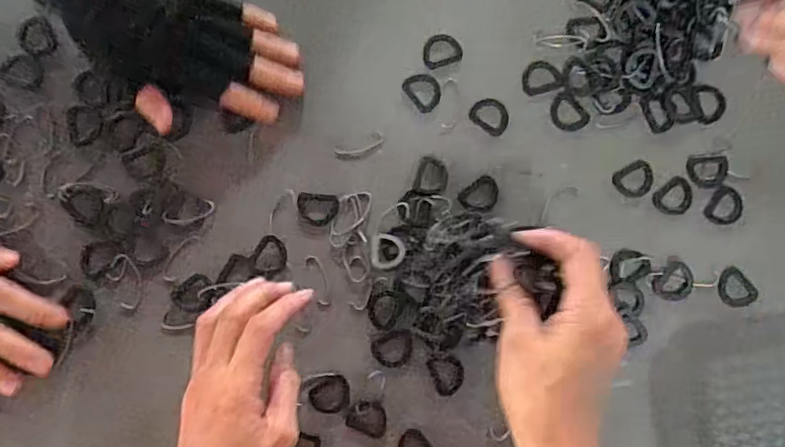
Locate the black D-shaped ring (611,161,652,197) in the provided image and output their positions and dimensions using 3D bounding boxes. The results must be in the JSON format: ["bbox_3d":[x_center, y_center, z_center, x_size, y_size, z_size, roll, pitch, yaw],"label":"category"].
[{"bbox_3d":[0.178,-0.032,0.417,0.030,0.004,0.025,-27,88,-3],"label":"black D-shaped ring"}]

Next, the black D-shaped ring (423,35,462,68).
[{"bbox_3d":[0.036,-0.129,0.422,0.029,0.004,0.023,-16,87,-3],"label":"black D-shaped ring"}]

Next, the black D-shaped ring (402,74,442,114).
[{"bbox_3d":[0.024,-0.098,0.420,0.024,0.004,0.030,-35,88,-3],"label":"black D-shaped ring"}]

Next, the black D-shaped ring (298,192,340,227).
[{"bbox_3d":[-0.054,-0.010,0.409,0.030,0.004,0.023,9,87,-1],"label":"black D-shaped ring"}]

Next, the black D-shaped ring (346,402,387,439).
[{"bbox_3d":[-0.016,0.137,0.398,0.028,0.004,0.023,25,86,0],"label":"black D-shaped ring"}]

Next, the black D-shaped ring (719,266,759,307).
[{"bbox_3d":[0.250,0.049,0.415,0.024,0.004,0.031,-39,89,-3],"label":"black D-shaped ring"}]

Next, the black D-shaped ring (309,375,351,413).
[{"bbox_3d":[-0.044,0.120,0.397,0.028,0.004,0.025,-9,87,-2],"label":"black D-shaped ring"}]

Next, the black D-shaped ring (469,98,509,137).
[{"bbox_3d":[0.073,-0.080,0.419,0.029,0.004,0.024,38,86,1],"label":"black D-shaped ring"}]

